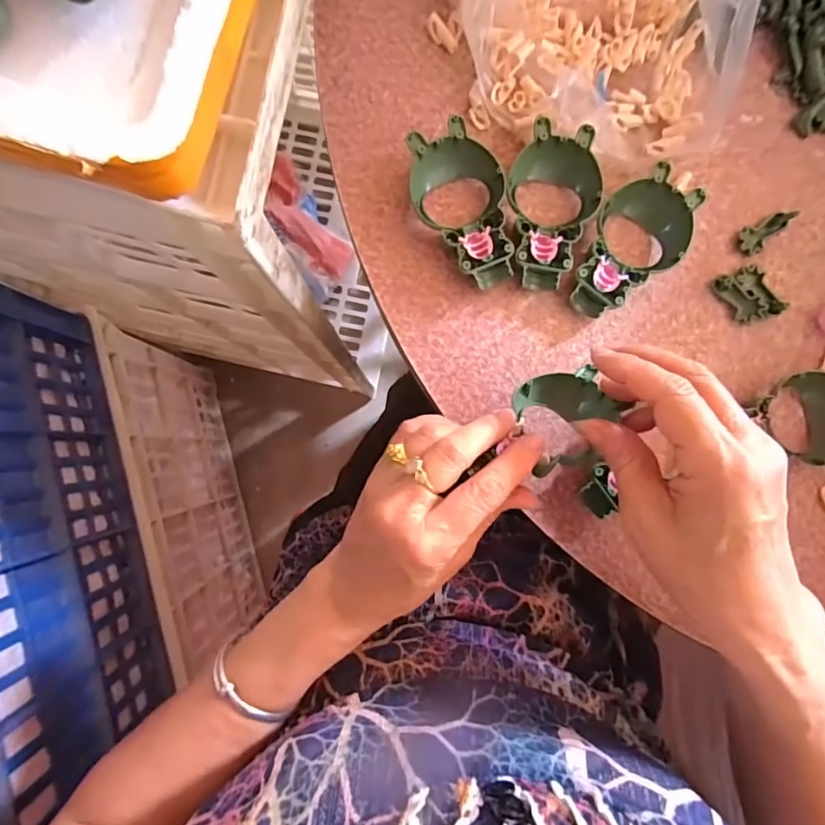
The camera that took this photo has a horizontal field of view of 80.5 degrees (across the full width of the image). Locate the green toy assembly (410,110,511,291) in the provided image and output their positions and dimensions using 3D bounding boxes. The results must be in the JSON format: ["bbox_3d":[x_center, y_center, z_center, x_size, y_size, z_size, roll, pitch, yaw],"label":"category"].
[{"bbox_3d":[0.035,-0.132,0.315,0.055,0.026,0.100,-27,88,-4],"label":"green toy assembly"}]

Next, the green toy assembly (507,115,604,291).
[{"bbox_3d":[0.089,-0.131,0.319,0.058,0.026,0.104,13,85,-2],"label":"green toy assembly"}]

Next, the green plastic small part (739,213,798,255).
[{"bbox_3d":[0.243,-0.124,0.334,0.039,0.013,0.019,-27,88,-4],"label":"green plastic small part"}]

